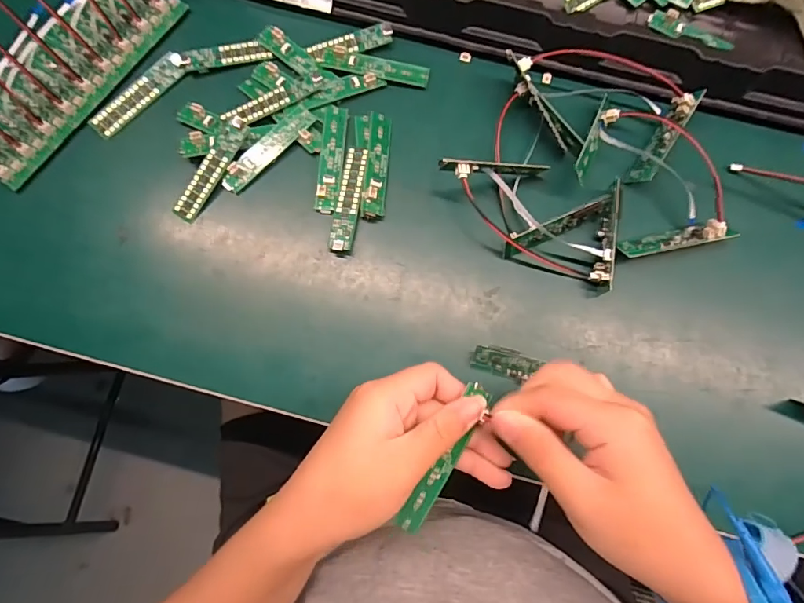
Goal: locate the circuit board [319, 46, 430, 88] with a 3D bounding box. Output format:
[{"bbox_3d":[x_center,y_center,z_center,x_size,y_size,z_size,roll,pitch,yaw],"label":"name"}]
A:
[{"bbox_3d":[-0.021,-0.185,0.361,0.084,0.007,0.020,11,78,2],"label":"circuit board"}]

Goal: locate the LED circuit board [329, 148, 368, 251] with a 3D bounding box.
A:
[{"bbox_3d":[-0.039,-0.077,0.341,0.018,0.008,0.081,10,78,2],"label":"LED circuit board"}]

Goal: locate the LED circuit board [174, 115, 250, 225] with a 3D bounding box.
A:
[{"bbox_3d":[-0.142,-0.099,0.341,0.018,0.006,0.084,32,92,-13],"label":"LED circuit board"}]

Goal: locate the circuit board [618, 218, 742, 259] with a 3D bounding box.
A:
[{"bbox_3d":[0.193,-0.044,0.327,0.080,0.014,0.016,-11,78,-3],"label":"circuit board"}]

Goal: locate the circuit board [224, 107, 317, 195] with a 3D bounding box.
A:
[{"bbox_3d":[-0.102,-0.116,0.347,0.020,0.005,0.083,41,81,8],"label":"circuit board"}]

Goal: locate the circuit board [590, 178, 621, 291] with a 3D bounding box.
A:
[{"bbox_3d":[0.145,-0.047,0.327,0.012,0.022,0.074,8,78,1],"label":"circuit board"}]

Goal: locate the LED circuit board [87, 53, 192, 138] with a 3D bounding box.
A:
[{"bbox_3d":[-0.202,-0.161,0.353,0.020,0.007,0.085,45,84,-8],"label":"LED circuit board"}]

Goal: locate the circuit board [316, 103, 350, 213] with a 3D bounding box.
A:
[{"bbox_3d":[-0.054,-0.109,0.347,0.018,0.006,0.086,4,78,0],"label":"circuit board"}]

